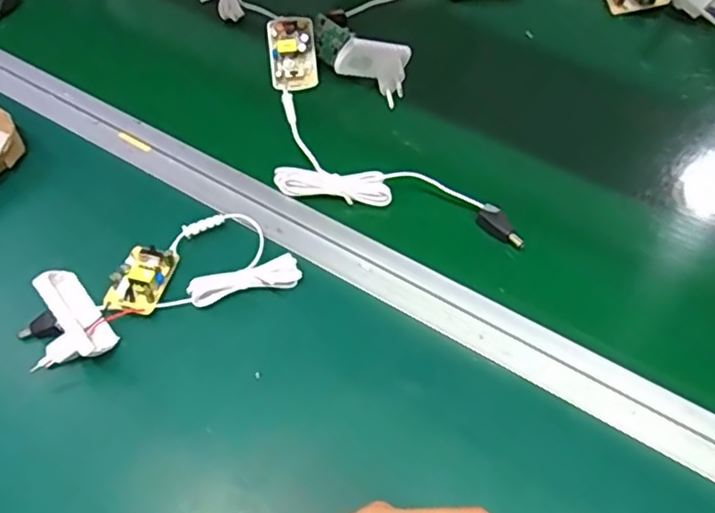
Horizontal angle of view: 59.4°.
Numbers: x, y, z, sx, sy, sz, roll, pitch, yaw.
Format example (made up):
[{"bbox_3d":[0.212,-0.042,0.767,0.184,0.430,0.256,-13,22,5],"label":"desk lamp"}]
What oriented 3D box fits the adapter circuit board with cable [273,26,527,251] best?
[{"bbox_3d":[-0.010,-0.085,0.489,0.111,0.037,0.275,-35,59,-15],"label":"adapter circuit board with cable"}]

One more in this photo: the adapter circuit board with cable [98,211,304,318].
[{"bbox_3d":[-0.110,0.002,0.441,0.128,0.019,0.068,-15,56,-2],"label":"adapter circuit board with cable"}]

